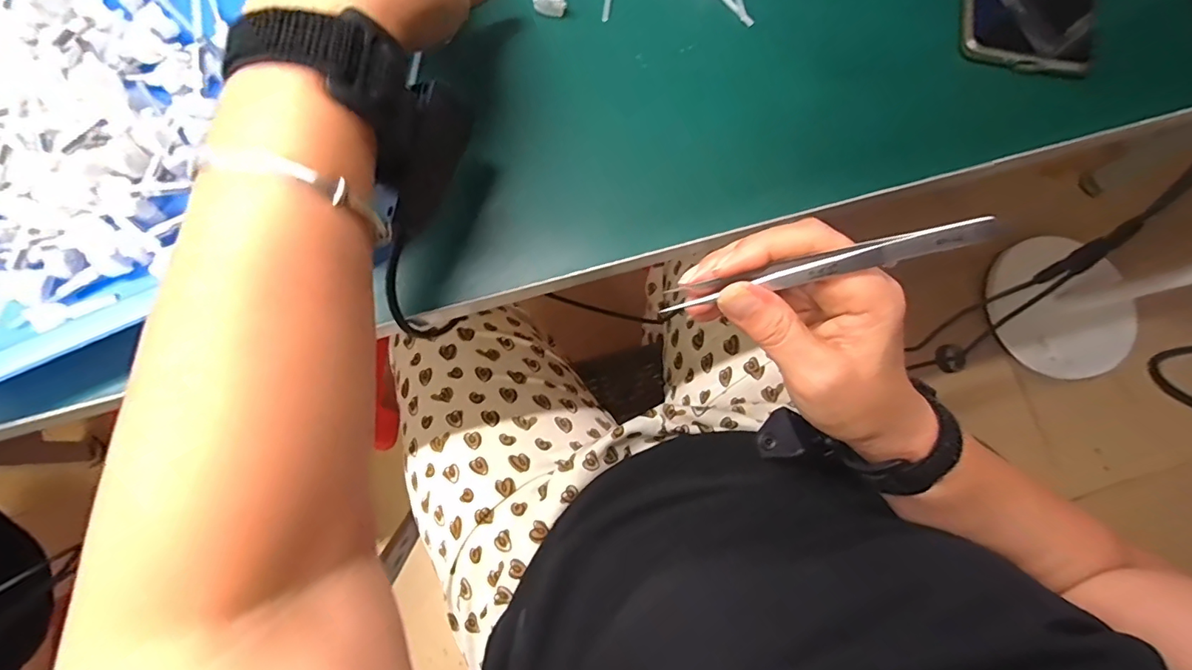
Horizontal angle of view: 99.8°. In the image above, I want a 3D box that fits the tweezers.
[{"bbox_3d":[0.095,-0.029,0.217,0.127,0.009,0.007,-11,77,28],"label":"tweezers"}]

